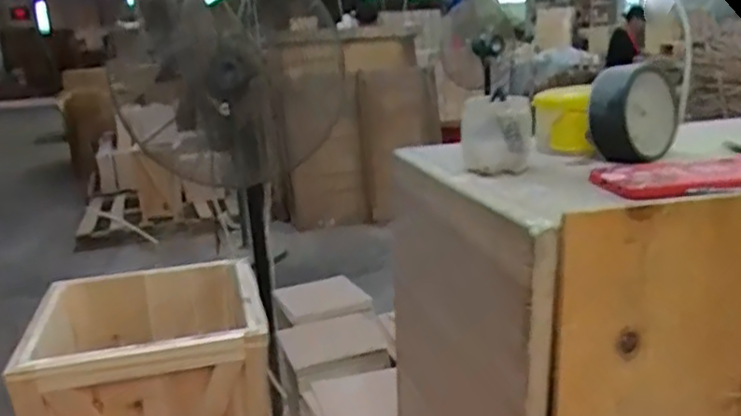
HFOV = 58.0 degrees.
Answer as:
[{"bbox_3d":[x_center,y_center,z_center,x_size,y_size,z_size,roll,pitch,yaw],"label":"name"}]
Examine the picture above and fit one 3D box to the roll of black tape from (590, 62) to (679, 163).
[{"bbox_3d":[0.261,-0.094,0.655,0.096,0.087,0.047,-14,18,-33],"label":"roll of black tape"}]

